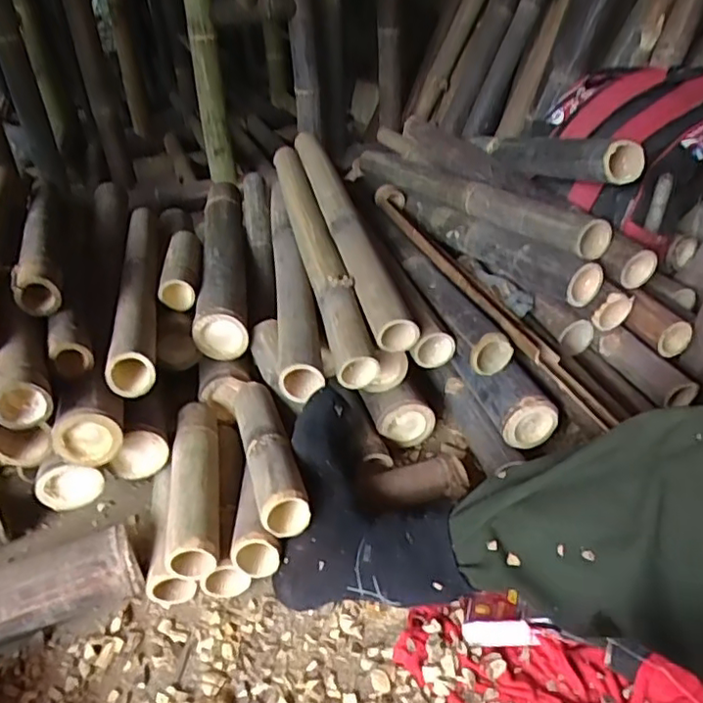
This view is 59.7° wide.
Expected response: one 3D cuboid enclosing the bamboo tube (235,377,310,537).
[{"bbox_3d":[-0.099,0.106,0.715,0.053,0.045,0.234,-11,35,-14],"label":"bamboo tube"}]

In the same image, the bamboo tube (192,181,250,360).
[{"bbox_3d":[-0.221,-0.172,1.054,0.076,0.070,0.556,-7,34,-7],"label":"bamboo tube"}]

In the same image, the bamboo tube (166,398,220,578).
[{"bbox_3d":[-0.185,0.149,0.726,0.053,0.046,0.237,-7,34,-8],"label":"bamboo tube"}]

